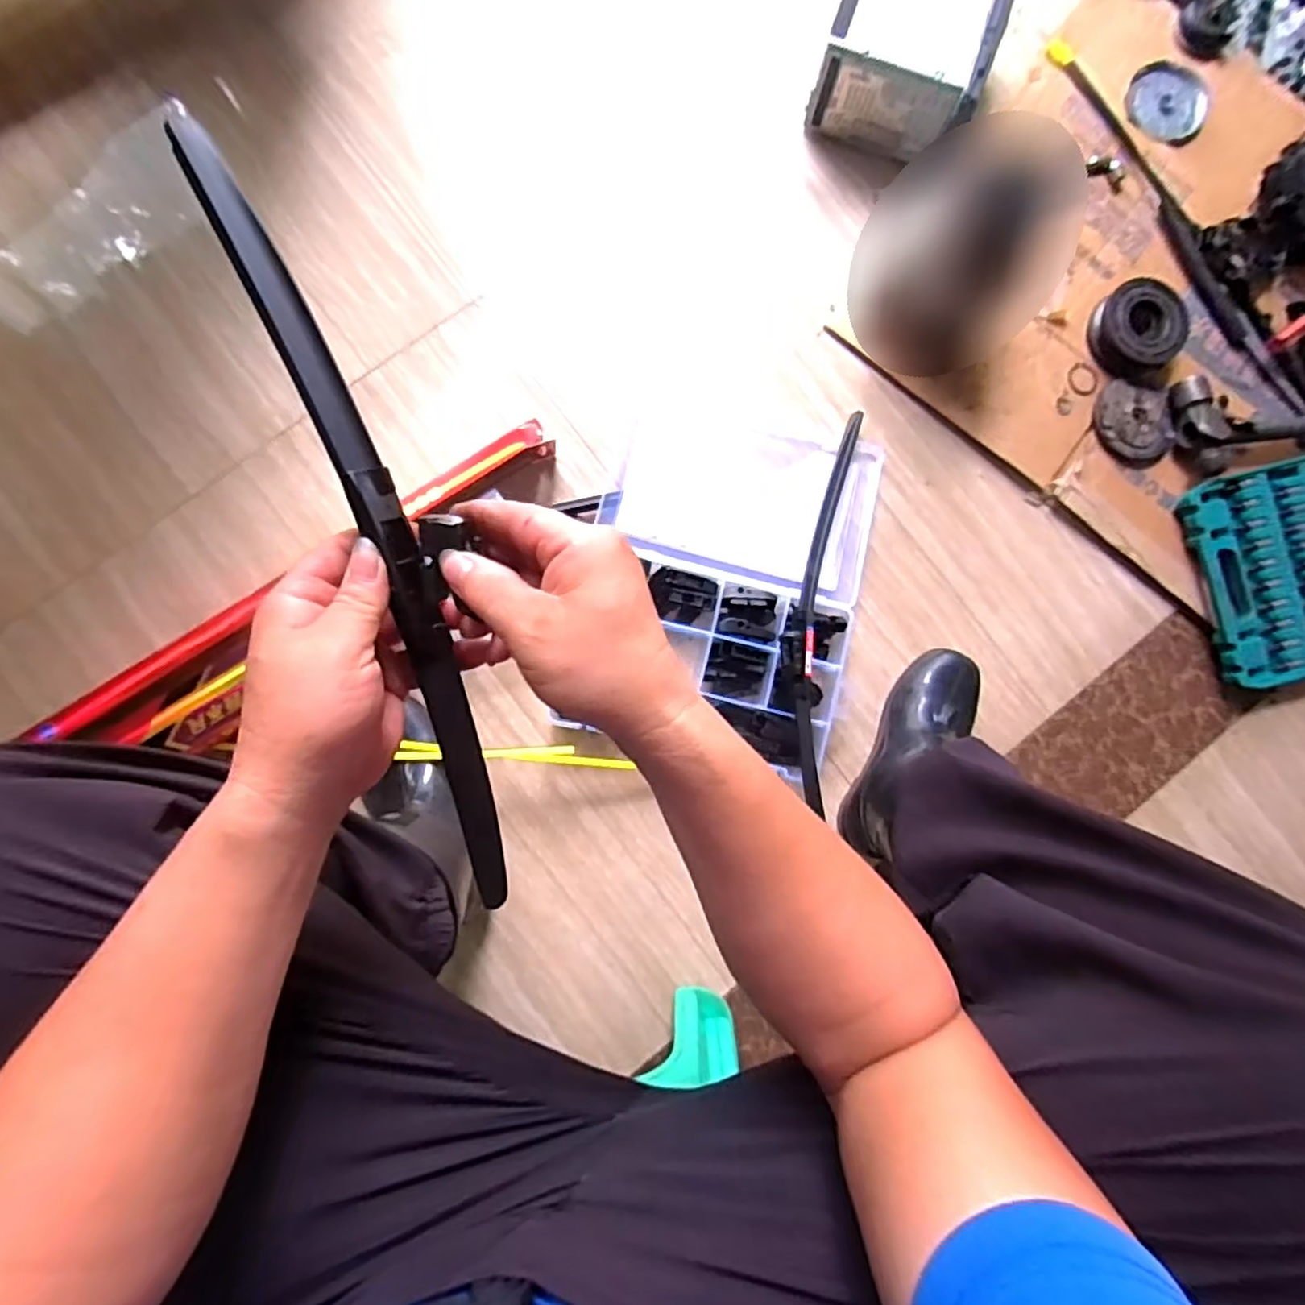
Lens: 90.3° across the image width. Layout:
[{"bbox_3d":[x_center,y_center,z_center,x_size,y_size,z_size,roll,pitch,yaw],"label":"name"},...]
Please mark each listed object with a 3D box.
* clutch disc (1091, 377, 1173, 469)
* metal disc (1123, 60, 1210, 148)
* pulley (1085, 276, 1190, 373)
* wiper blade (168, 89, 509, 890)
[{"bbox_3d":[0.575,-0.275,0.769,0.096,0.015,0.095,0,87,-4],"label":"clutch disc"},{"bbox_3d":[0.632,-0.678,0.798,0.096,0.019,0.096,0,87,-2],"label":"metal disc"},{"bbox_3d":[0.578,-0.387,0.767,0.100,0.033,0.101,0,87,-4],"label":"pulley"},{"bbox_3d":[-0.126,-0.039,0.316,0.041,0.024,0.384,-16,106,-3],"label":"wiper blade"}]

